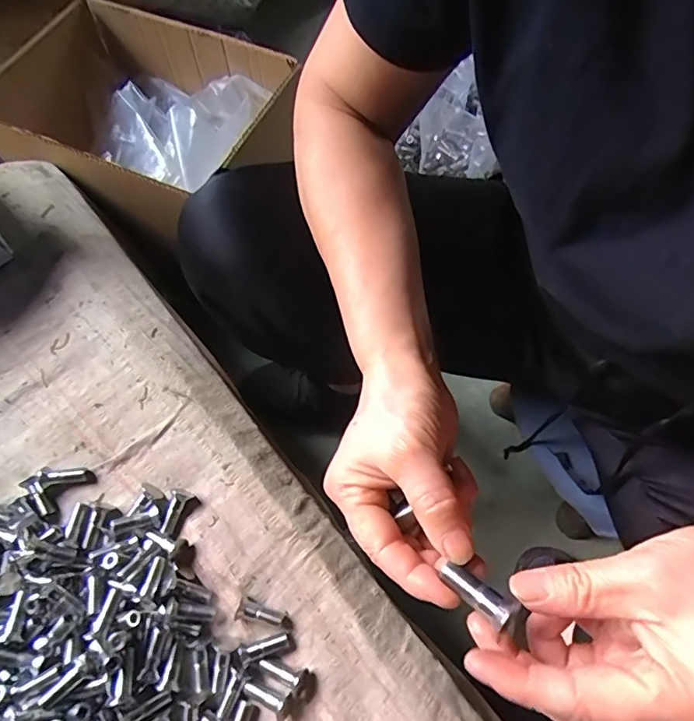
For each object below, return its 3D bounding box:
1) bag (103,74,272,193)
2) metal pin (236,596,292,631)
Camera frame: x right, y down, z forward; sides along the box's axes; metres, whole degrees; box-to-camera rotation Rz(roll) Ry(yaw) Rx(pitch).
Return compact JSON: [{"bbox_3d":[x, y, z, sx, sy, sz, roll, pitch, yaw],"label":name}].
[{"bbox_3d":[-0.221,-0.312,0.676,0.202,0.074,0.150,27,73,14],"label":"bag"},{"bbox_3d":[-0.061,0.188,0.377,0.042,0.012,0.011,16,71,11],"label":"metal pin"}]

